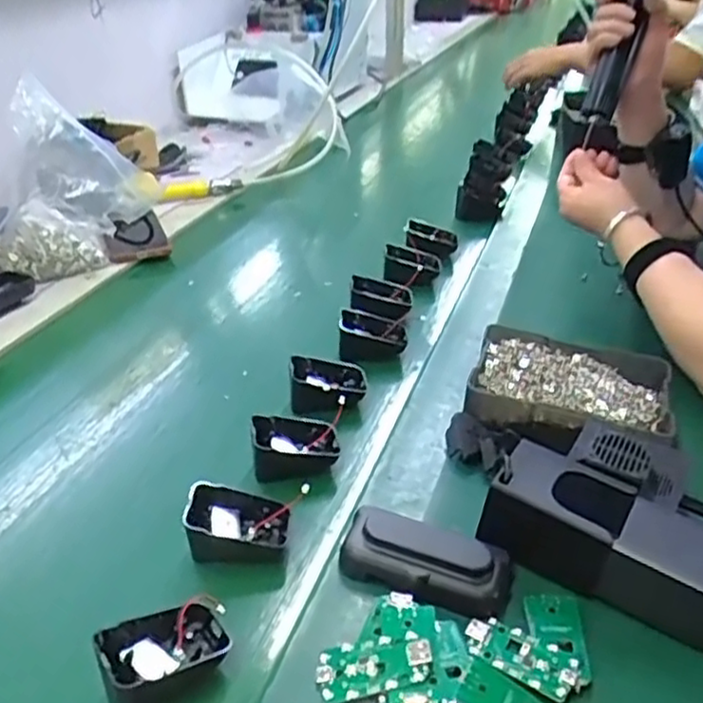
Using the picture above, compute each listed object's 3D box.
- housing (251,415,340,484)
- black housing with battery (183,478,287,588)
[{"bbox_3d":[-0.044,0.075,0.551,0.068,0.040,0.046,-5,32,-7],"label":"housing"},{"bbox_3d":[-0.076,0.116,0.475,0.063,0.039,0.045,1,32,1],"label":"black housing with battery"}]

